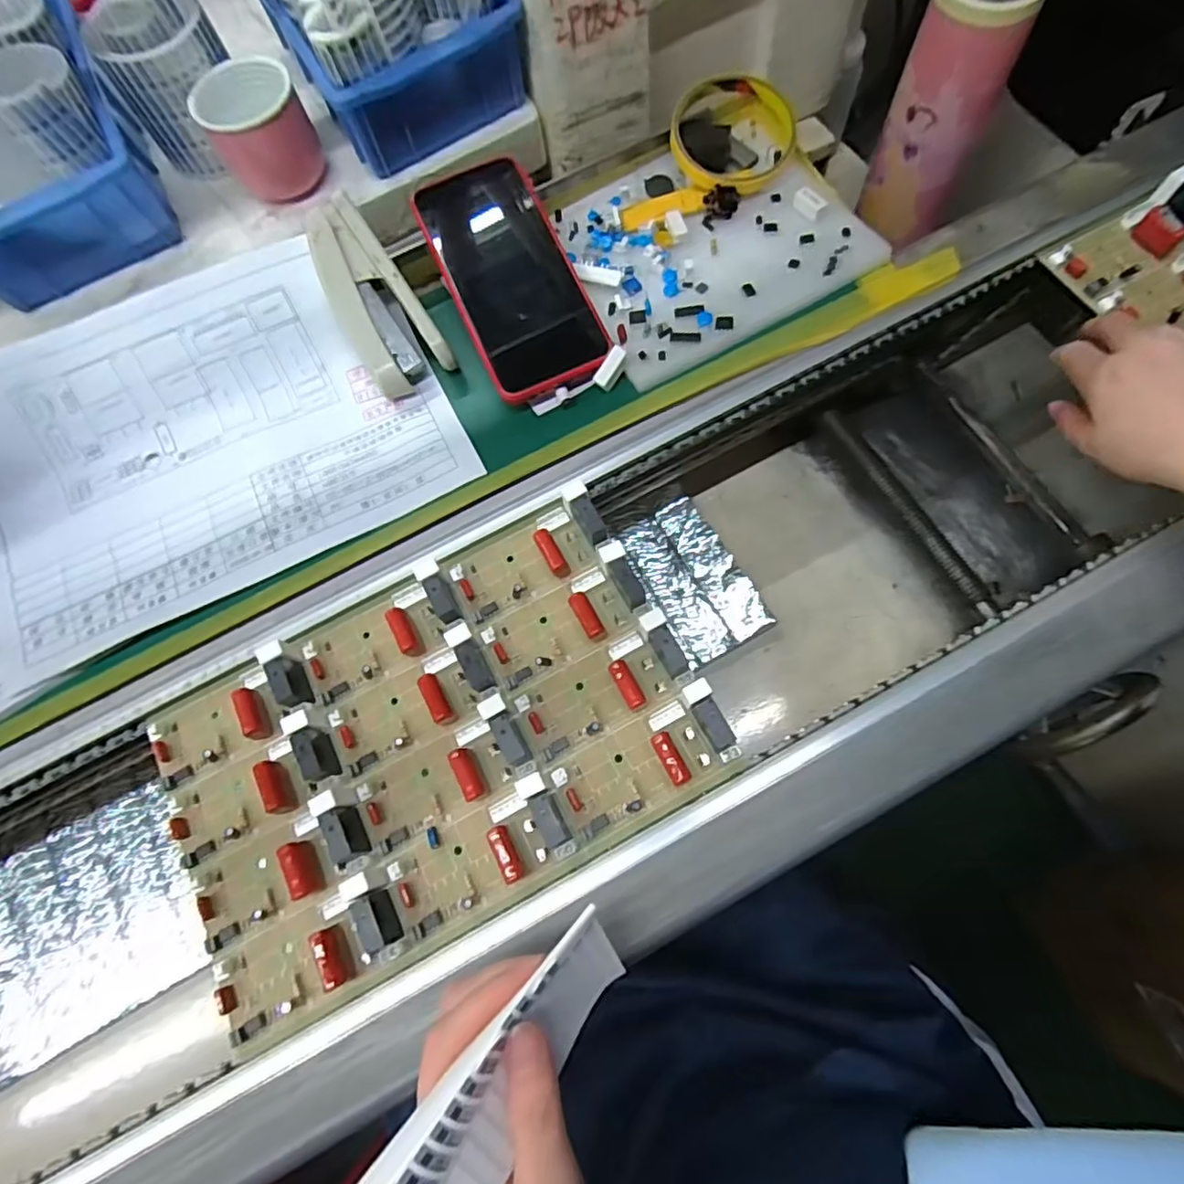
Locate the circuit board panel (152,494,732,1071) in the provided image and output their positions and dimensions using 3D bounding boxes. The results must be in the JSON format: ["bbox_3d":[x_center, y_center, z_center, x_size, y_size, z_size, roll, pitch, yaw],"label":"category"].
[{"bbox_3d":[-0.086,0.079,0.320,0.279,0.024,0.172,-29,71,-6],"label":"circuit board panel"}]

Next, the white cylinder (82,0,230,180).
[{"bbox_3d":[-0.271,-0.329,0.394,0.071,0.076,0.067,0,73,1],"label":"white cylinder"}]

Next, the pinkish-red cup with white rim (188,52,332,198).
[{"bbox_3d":[-0.211,-0.296,0.391,0.060,0.055,0.061,-1,71,4],"label":"pinkish-red cup with white rim"}]

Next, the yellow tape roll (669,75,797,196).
[{"bbox_3d":[0.094,-0.309,0.412,0.082,0.024,0.082,0,76,2],"label":"yellow tape roll"}]

